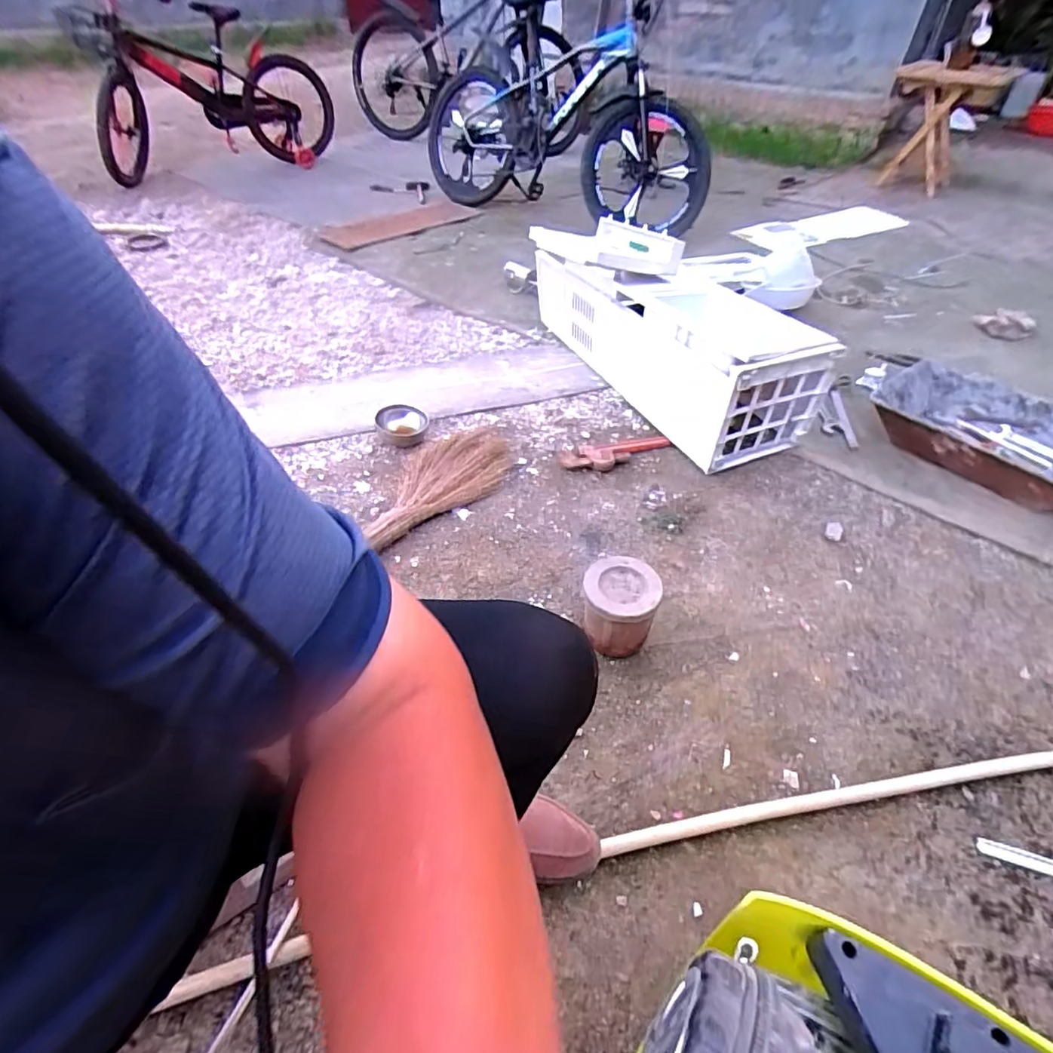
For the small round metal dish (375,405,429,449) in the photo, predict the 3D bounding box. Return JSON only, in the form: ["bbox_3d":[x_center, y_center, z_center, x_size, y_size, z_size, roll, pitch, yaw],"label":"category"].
[{"bbox_3d":[-0.325,-0.259,1.447,0.129,0.071,0.129,-12,47,-13],"label":"small round metal dish"}]

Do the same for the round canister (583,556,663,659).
[{"bbox_3d":[0.159,0.141,0.949,0.126,0.136,0.124,0,45,0],"label":"round canister"}]

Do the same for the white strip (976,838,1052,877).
[{"bbox_3d":[0.696,0.451,0.727,0.178,0.005,0.022,14,47,13],"label":"white strip"}]

